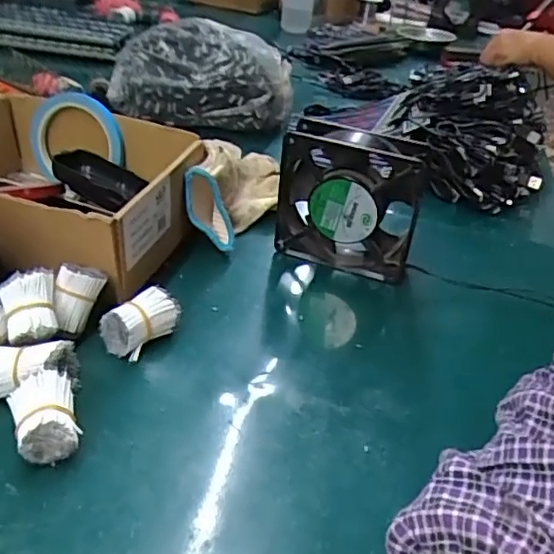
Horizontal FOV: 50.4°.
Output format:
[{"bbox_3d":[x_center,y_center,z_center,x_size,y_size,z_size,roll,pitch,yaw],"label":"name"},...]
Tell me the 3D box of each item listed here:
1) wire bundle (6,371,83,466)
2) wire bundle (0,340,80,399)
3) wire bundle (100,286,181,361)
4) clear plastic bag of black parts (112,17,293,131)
[{"bbox_3d":[-0.139,0.085,0.354,0.034,0.034,0.051,-9,37,-24],"label":"wire bundle"},{"bbox_3d":[-0.161,0.060,0.380,0.060,0.028,0.031,-2,34,-14],"label":"wire bundle"},{"bbox_3d":[-0.098,0.033,0.427,0.053,0.034,0.027,-21,43,-36],"label":"wire bundle"},{"bbox_3d":[-0.101,-0.258,0.751,0.215,0.116,0.086,14,34,10],"label":"clear plastic bag of black parts"}]

